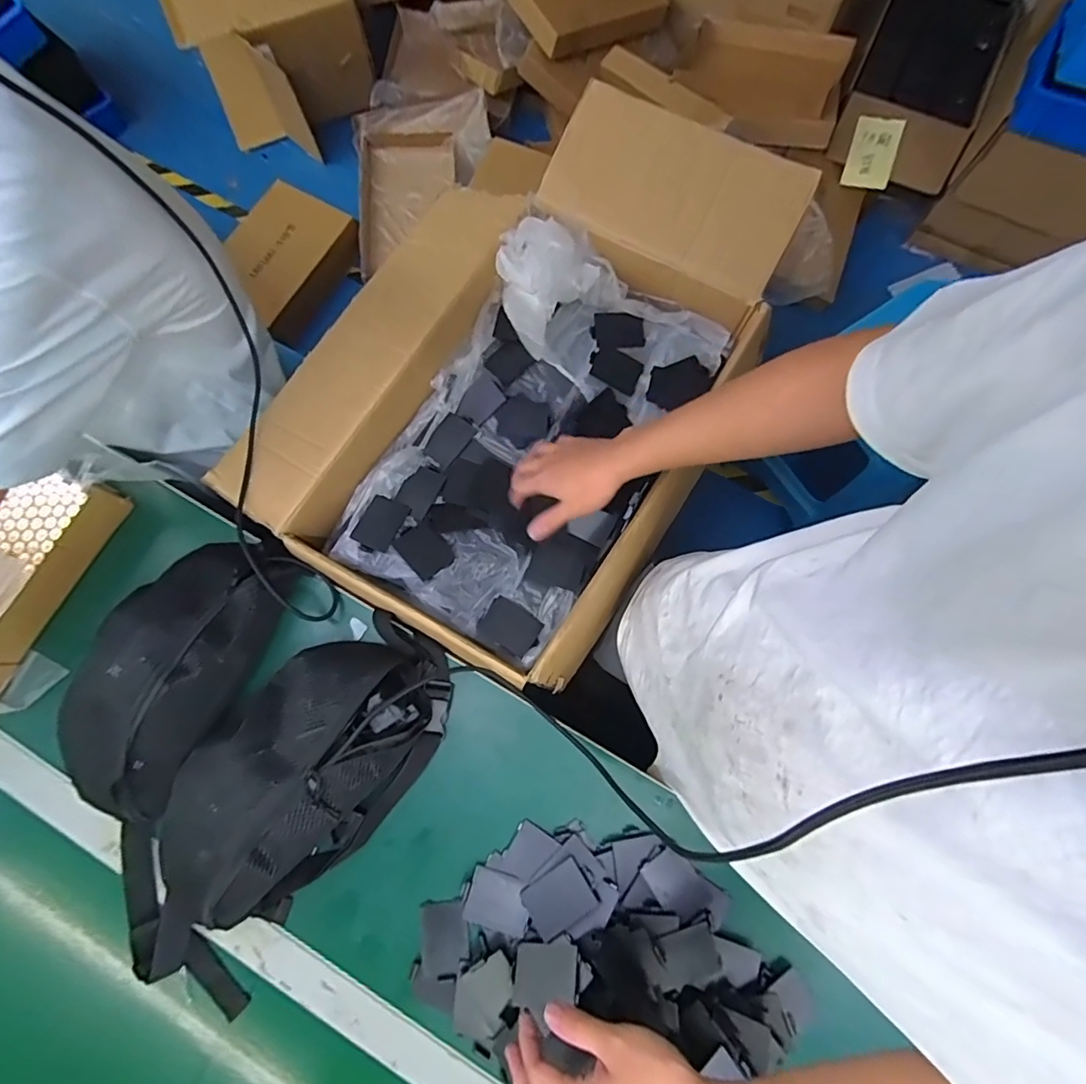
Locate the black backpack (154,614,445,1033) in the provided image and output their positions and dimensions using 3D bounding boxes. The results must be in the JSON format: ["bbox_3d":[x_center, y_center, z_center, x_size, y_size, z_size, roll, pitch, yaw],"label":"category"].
[{"bbox_3d":[-0.248,0.239,0.509,0.180,0.078,0.380,40,81,8],"label":"black backpack"}]

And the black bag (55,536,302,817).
[{"bbox_3d":[-0.364,0.117,0.519,0.128,0.087,0.293,25,79,6],"label":"black bag"}]

